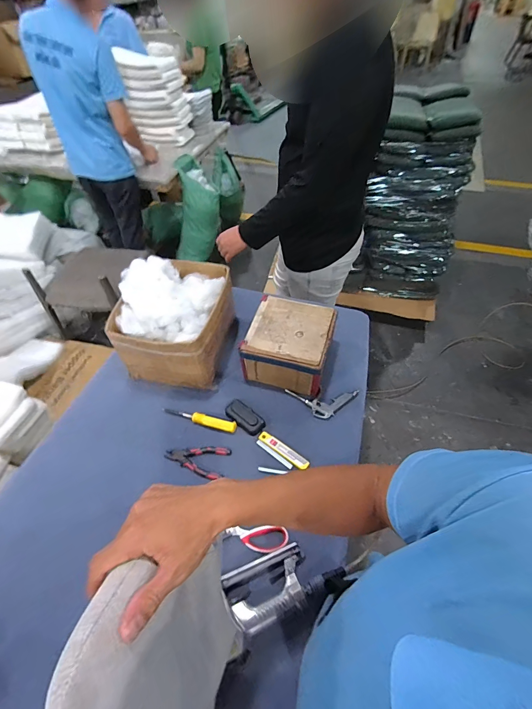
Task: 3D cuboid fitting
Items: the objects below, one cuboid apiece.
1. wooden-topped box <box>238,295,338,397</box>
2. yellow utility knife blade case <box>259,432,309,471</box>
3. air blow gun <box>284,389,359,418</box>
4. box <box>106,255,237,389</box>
[{"bbox_3d":[0.064,-0.026,0.902,0.210,0.122,0.218,12,51,13],"label":"wooden-topped box"},{"bbox_3d":[0.041,0.225,0.776,0.135,0.007,0.028,29,57,24],"label":"yellow utility knife blade case"},{"bbox_3d":[0.150,0.126,0.852,0.184,0.016,0.078,-2,50,1],"label":"air blow gun"},{"bbox_3d":[-0.246,-0.109,0.900,0.258,0.235,0.295,7,50,8],"label":"box"}]

